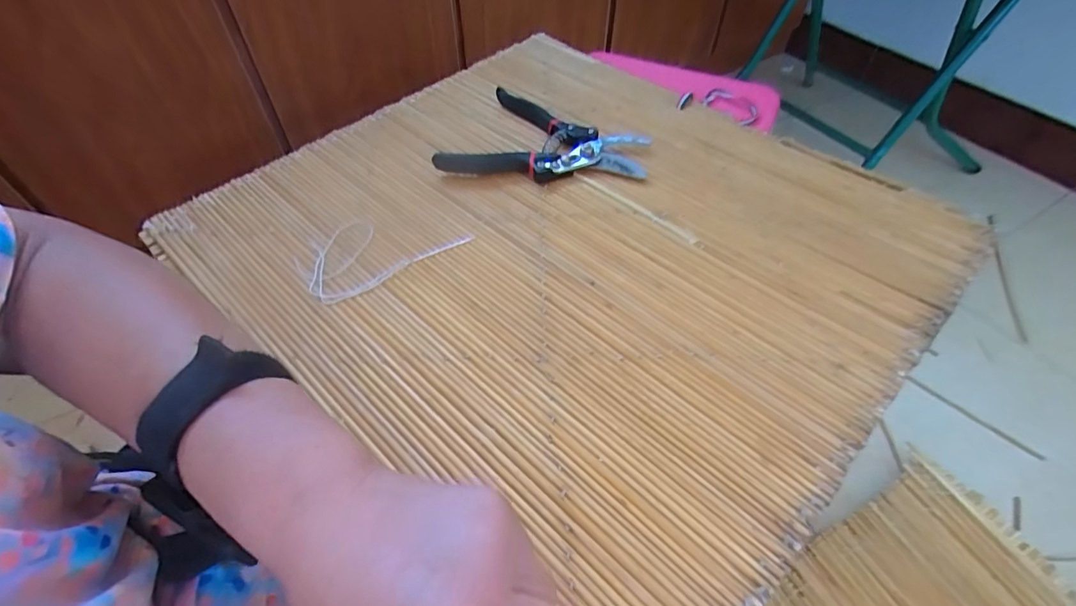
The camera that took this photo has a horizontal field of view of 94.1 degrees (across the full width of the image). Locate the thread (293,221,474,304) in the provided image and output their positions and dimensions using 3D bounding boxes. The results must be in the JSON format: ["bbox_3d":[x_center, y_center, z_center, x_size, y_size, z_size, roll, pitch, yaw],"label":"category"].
[{"bbox_3d":[-0.133,-0.048,0.424,0.130,0.006,0.076,-30,55,-21],"label":"thread"}]

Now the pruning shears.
[{"bbox_3d":[0.010,-0.163,0.499,0.192,0.027,0.115,6,50,6],"label":"pruning shears"}]

